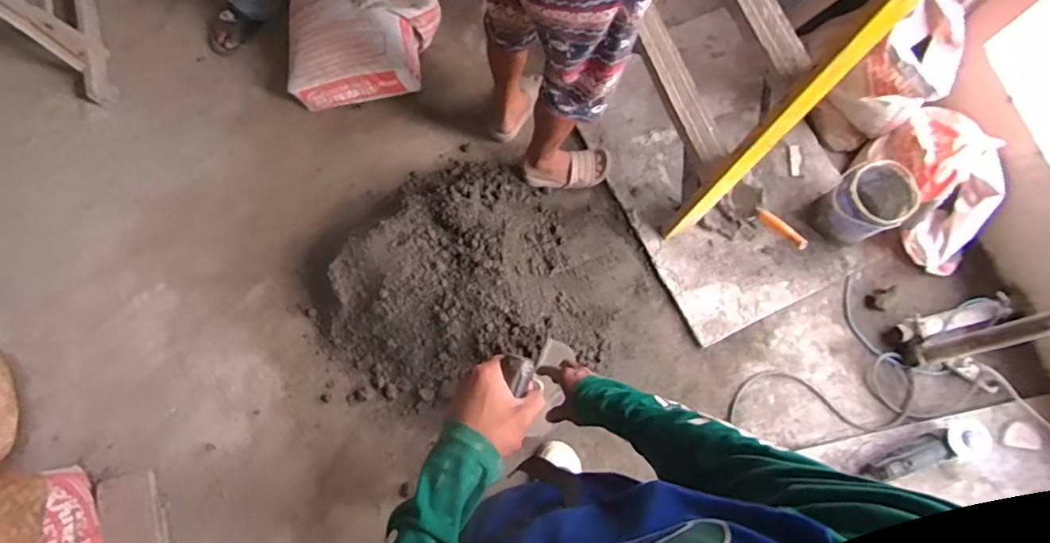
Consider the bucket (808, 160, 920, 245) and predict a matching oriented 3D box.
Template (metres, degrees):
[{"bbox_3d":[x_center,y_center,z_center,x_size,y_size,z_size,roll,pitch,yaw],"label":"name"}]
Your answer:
[{"bbox_3d":[0.958,-0.187,1.583,0.183,0.194,0.192,0,73,-2],"label":"bucket"}]

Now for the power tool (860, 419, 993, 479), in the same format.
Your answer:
[{"bbox_3d":[1.038,0.462,1.445,0.320,0.074,0.108,-11,74,-5],"label":"power tool"}]

